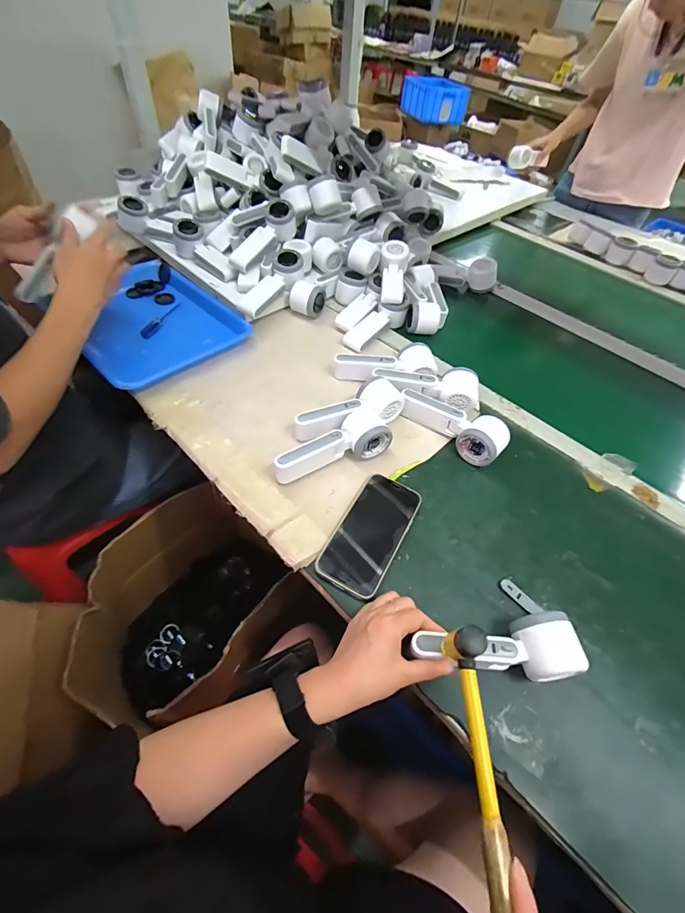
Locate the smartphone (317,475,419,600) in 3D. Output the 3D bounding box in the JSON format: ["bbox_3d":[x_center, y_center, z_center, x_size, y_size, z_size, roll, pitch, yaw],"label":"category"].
[{"bbox_3d":[0.036,0.092,0.487,0.077,0.012,0.161,26,54,15],"label":"smartphone"}]

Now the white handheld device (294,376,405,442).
[{"bbox_3d":[0.010,-0.064,0.589,0.168,0.055,0.053,-23,56,-21],"label":"white handheld device"}]

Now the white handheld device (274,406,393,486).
[{"bbox_3d":[-0.009,-0.009,0.539,0.167,0.047,0.060,-29,59,-25],"label":"white handheld device"}]

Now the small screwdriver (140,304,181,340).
[{"bbox_3d":[-0.340,-0.261,0.734,0.021,0.014,0.121,11,51,4],"label":"small screwdriver"}]

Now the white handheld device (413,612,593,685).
[{"bbox_3d":[0.150,0.190,0.391,0.163,0.044,0.054,1,51,-2],"label":"white handheld device"}]

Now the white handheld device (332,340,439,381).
[{"bbox_3d":[0.072,-0.153,0.658,0.169,0.050,0.071,8,51,2],"label":"white handheld device"}]

